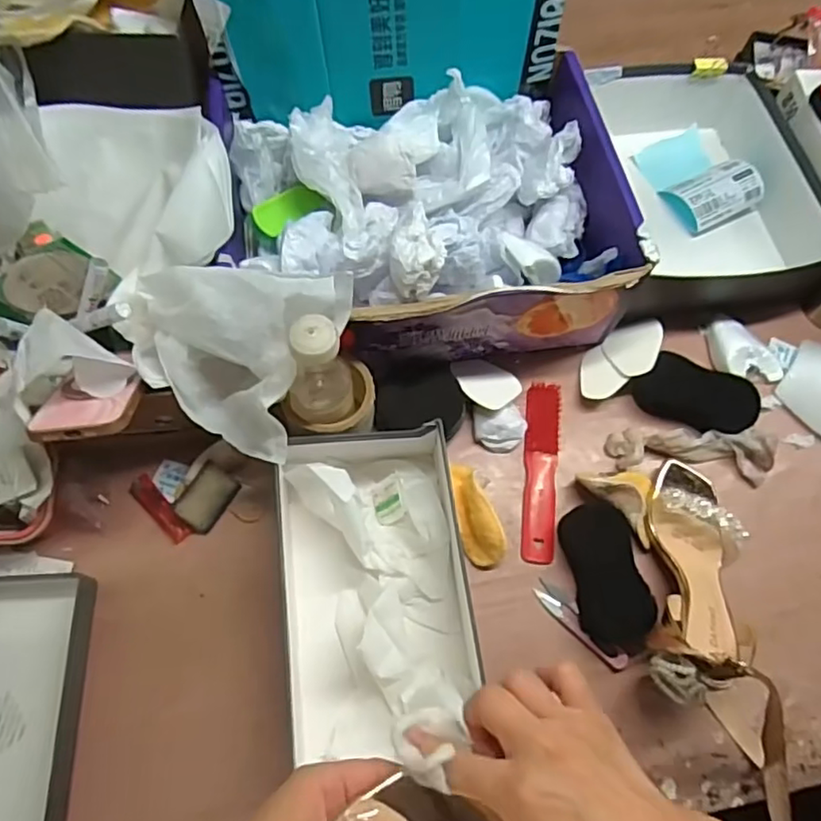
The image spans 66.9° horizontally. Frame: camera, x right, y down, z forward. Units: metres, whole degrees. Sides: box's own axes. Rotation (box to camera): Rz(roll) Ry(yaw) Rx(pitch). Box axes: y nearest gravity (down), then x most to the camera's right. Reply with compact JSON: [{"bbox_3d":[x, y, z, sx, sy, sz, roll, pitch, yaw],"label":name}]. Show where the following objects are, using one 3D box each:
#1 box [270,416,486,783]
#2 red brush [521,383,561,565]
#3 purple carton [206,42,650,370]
[{"bbox_3d":[-0.031,0.151,0.554,0.170,0.077,0.297,-6,66,-5],"label":"box"},{"bbox_3d":[0.136,0.061,0.644,0.037,0.020,0.187,8,66,1],"label":"red brush"},{"bbox_3d":[0.014,-0.206,0.657,0.382,0.137,0.284,-8,66,-6],"label":"purple carton"}]

